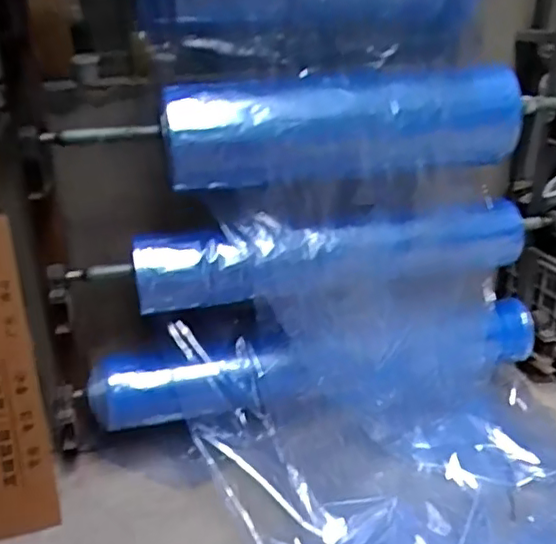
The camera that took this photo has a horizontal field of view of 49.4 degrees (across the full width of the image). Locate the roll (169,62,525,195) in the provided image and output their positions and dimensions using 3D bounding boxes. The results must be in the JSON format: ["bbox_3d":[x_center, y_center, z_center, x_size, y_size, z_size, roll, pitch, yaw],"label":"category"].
[{"bbox_3d":[0.191,-0.425,1.738,1.025,0.271,0.219,-8,27,-13],"label":"roll"}]

